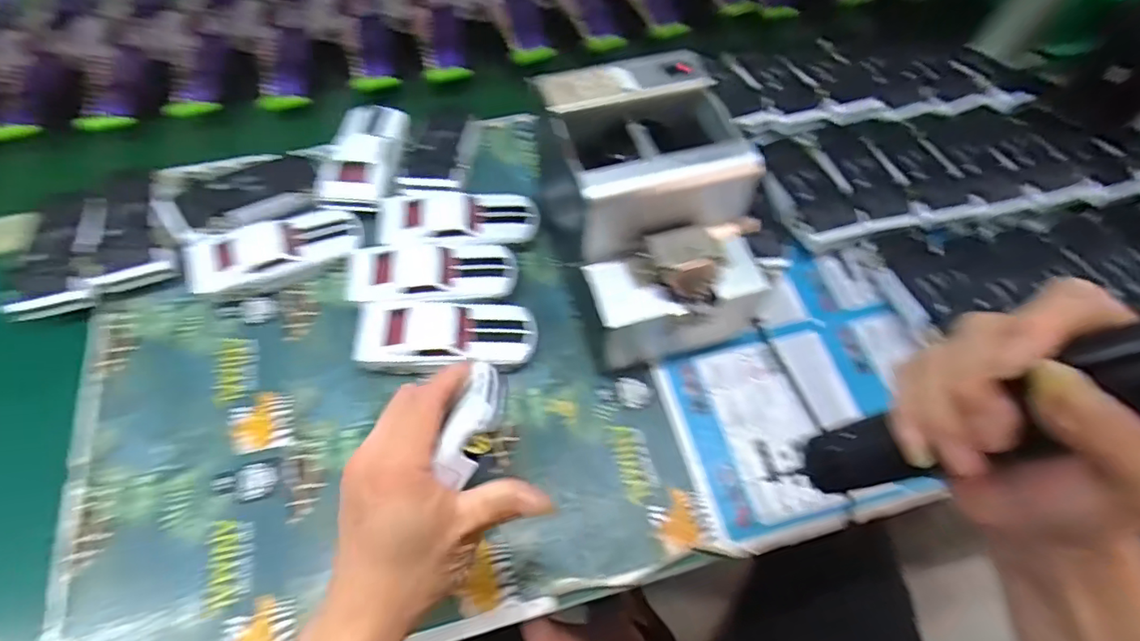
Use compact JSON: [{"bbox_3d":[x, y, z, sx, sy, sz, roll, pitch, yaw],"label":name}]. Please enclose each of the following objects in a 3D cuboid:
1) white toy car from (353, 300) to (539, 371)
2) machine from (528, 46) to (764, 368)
[{"bbox_3d":[-0.095,0.014,0.443,0.133,0.028,0.057,-3,60,-5],"label":"white toy car"},{"bbox_3d":[0.067,-0.079,0.434,0.144,0.149,0.173,-16,62,-11],"label":"machine"}]

